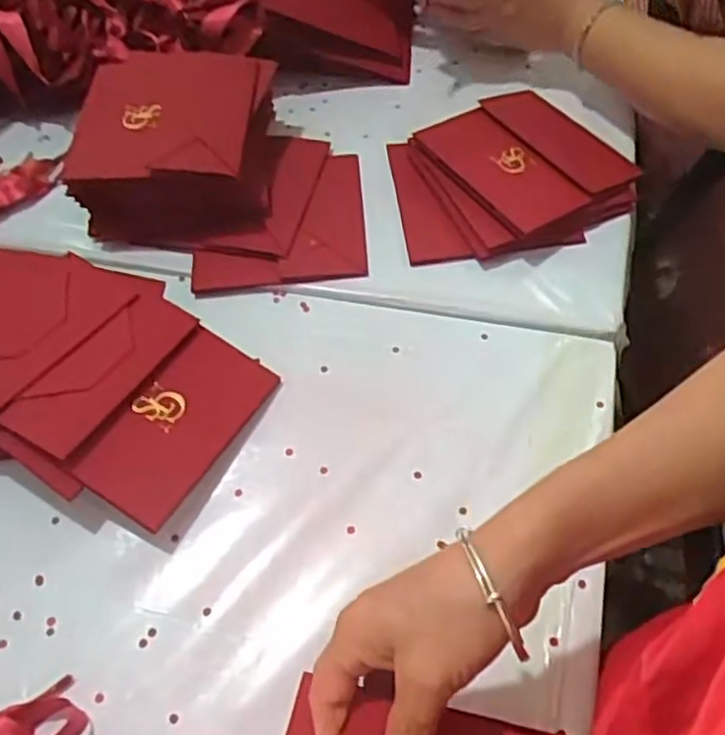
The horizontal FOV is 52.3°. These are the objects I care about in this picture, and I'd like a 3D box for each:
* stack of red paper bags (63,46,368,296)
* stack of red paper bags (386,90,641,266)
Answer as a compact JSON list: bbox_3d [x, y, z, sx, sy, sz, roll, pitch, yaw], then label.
[{"bbox_3d":[-0.115,-0.169,0.600,0.220,0.078,0.215,-5,56,1],"label":"stack of red paper bags"},{"bbox_3d":[0.117,-0.160,0.600,0.184,0.032,0.157,-14,57,-4],"label":"stack of red paper bags"}]

